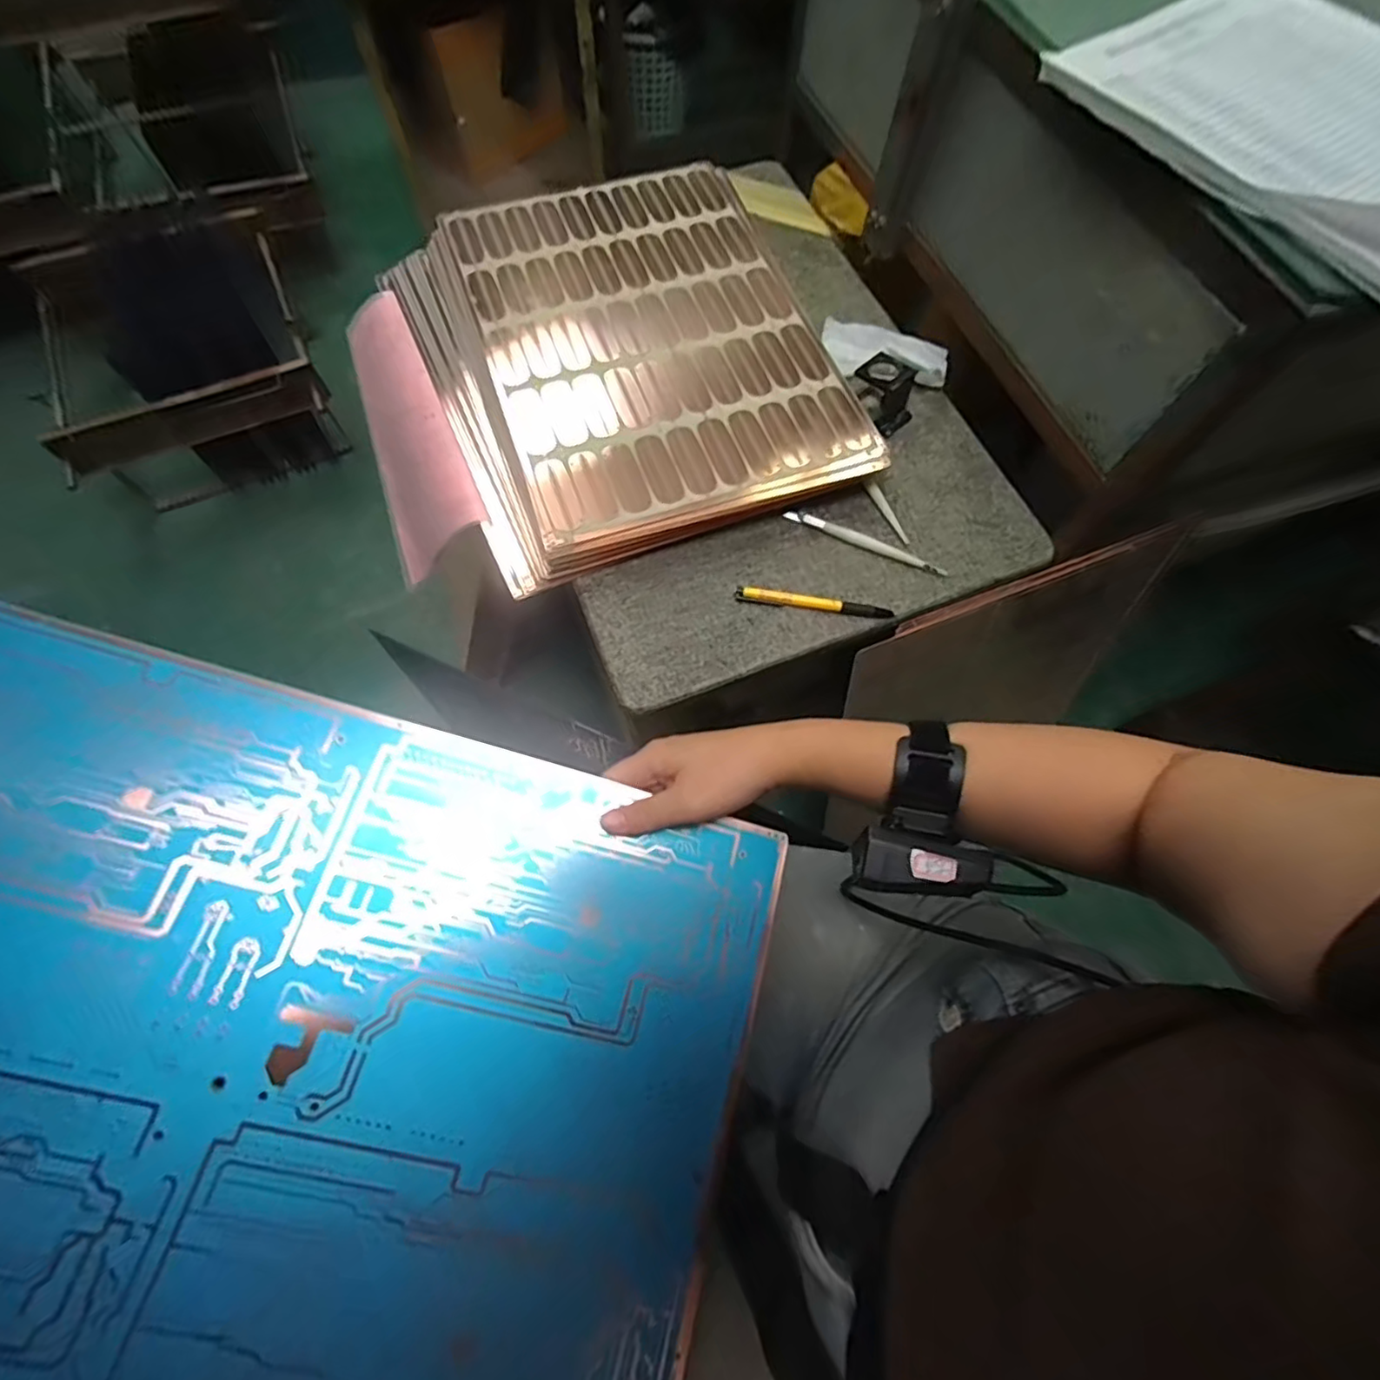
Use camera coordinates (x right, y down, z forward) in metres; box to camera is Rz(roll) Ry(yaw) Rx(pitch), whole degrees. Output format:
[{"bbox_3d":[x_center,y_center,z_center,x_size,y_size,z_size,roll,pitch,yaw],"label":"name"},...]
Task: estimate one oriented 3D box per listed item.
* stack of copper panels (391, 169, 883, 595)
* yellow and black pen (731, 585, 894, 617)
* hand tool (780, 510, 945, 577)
[{"bbox_3d":[-0.066,-0.327,0.613,0.356,0.047,0.434,-19,69,-9],"label":"stack of copper panels"},{"bbox_3d":[0.105,-0.074,0.534,0.130,0.010,0.013,8,68,2],"label":"yellow and black pen"},{"bbox_3d":[0.155,-0.130,0.555,0.147,0.013,0.013,24,69,9],"label":"hand tool"}]

